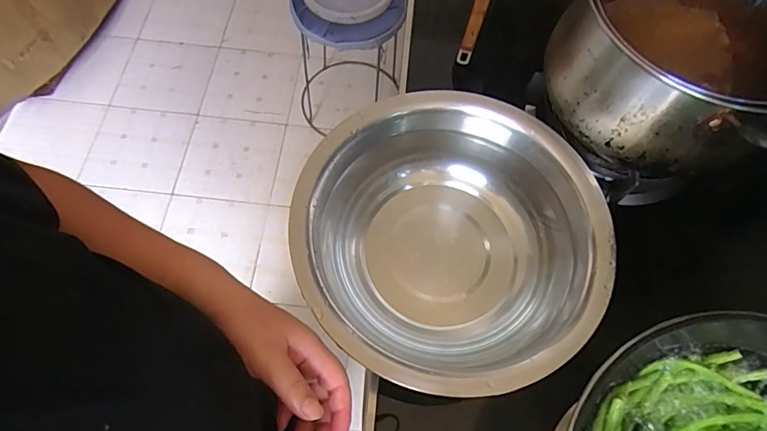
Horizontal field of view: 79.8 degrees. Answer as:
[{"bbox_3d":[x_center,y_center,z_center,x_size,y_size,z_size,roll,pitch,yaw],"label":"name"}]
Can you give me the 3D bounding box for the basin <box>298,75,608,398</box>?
[{"bbox_3d":[0.066,0.023,0.474,0.292,0.092,0.295,1,66,-2],"label":"basin"}]

